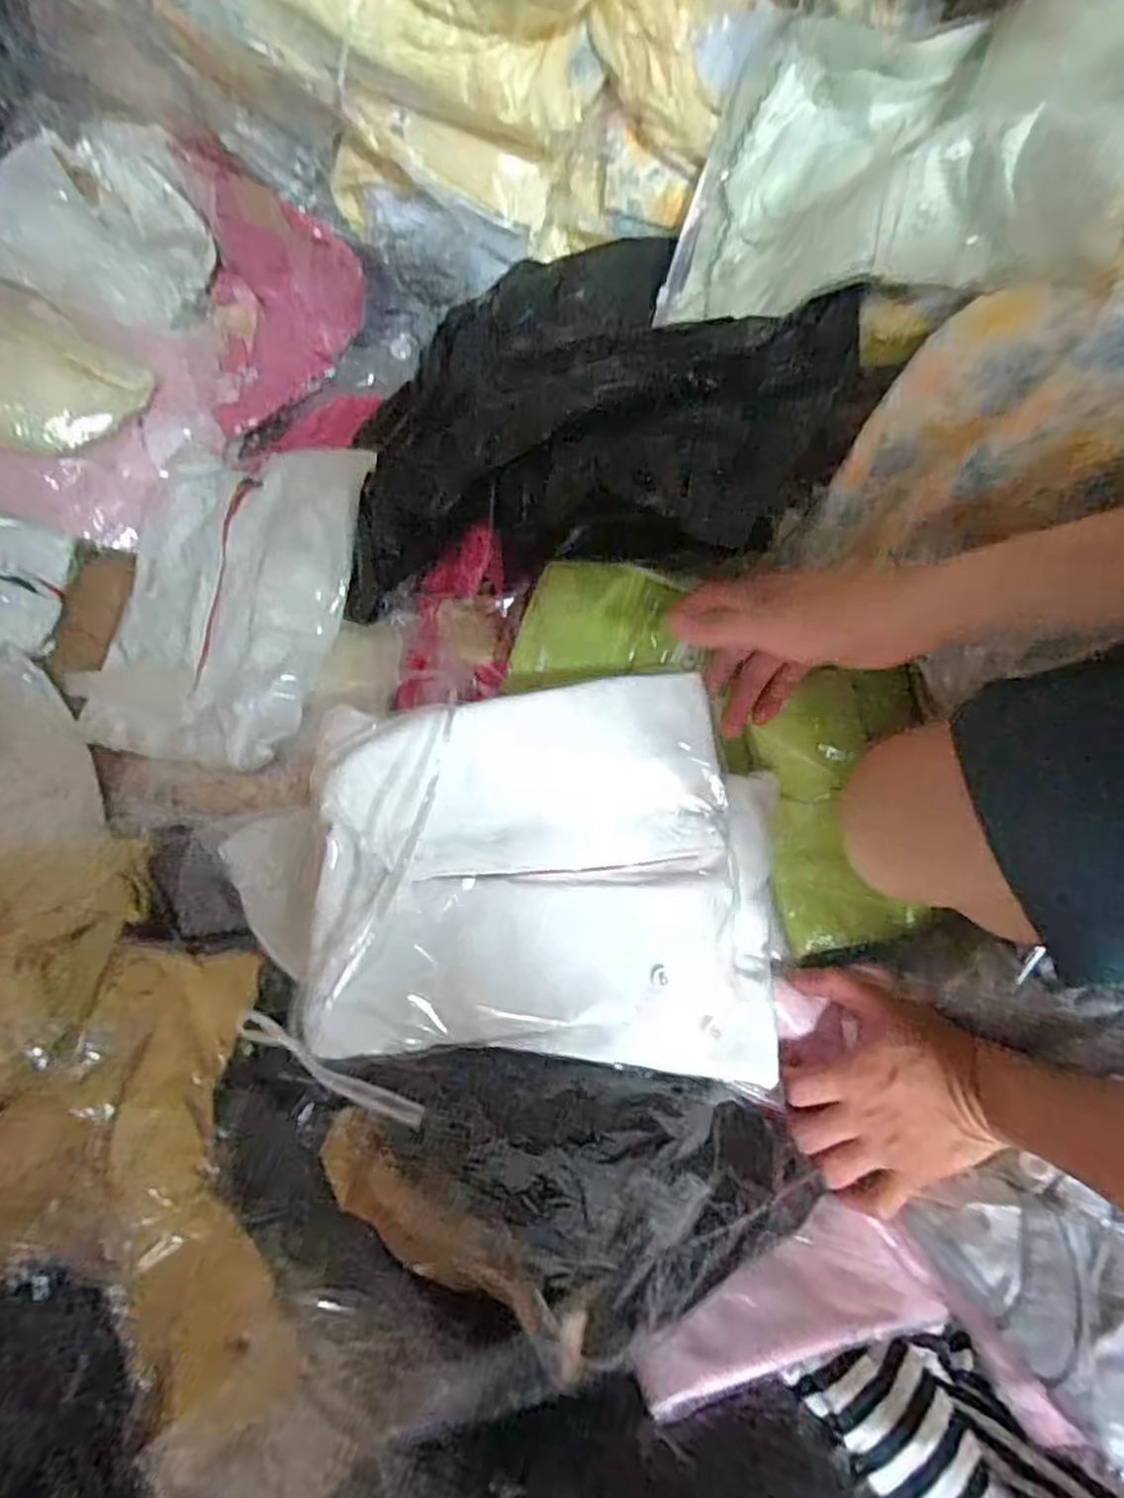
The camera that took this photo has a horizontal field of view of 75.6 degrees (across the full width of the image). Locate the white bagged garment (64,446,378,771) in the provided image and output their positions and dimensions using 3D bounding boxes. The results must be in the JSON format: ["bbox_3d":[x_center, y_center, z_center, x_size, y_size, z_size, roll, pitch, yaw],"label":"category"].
[{"bbox_3d":[-0.279,-0.119,0.572,0.232,0.030,0.254,9,85,17],"label":"white bagged garment"}]

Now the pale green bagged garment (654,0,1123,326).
[{"bbox_3d":[0.203,-0.368,0.427,0.294,0.075,0.222,21,84,46],"label":"pale green bagged garment"}]

